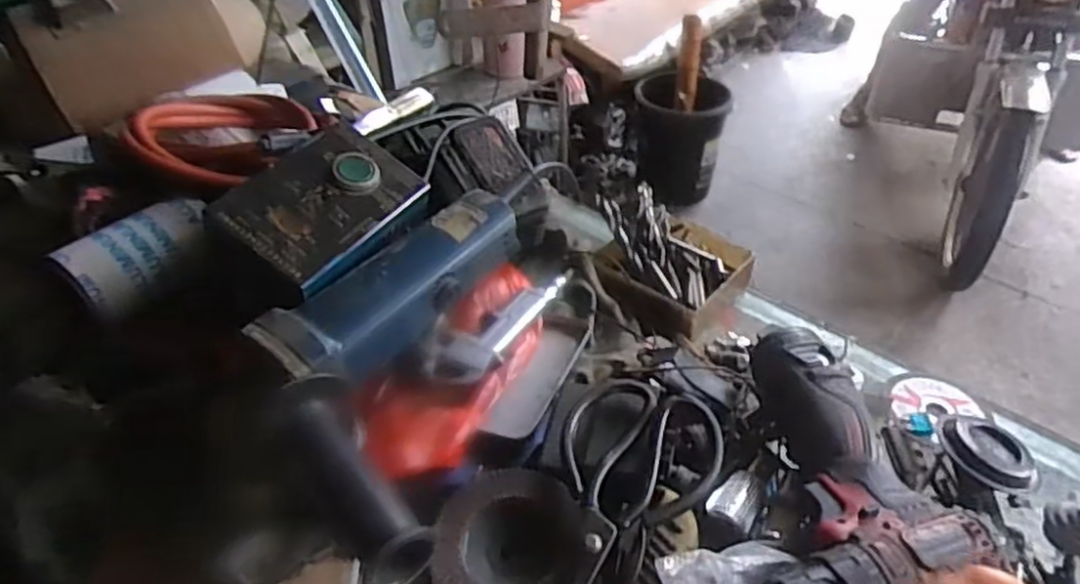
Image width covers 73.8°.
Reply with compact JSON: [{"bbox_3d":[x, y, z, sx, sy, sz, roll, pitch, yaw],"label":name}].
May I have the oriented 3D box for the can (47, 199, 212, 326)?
[{"bbox_3d":[-0.315,-0.027,0.577,0.110,0.056,0.059,-32,50,-28],"label":"can"}]

